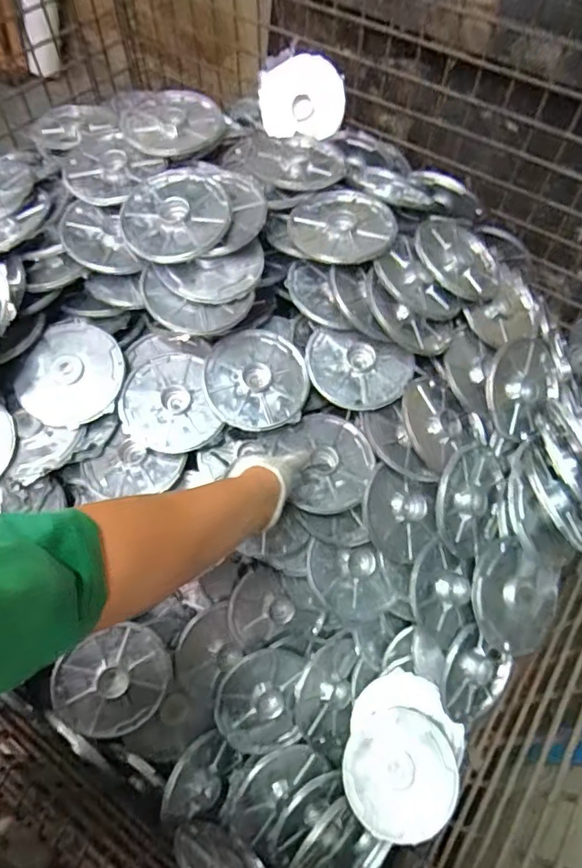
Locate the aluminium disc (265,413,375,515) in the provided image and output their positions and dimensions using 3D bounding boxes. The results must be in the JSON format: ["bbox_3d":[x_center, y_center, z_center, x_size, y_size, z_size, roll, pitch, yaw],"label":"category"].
[{"bbox_3d":[0.048,0.035,0.712,0.125,0.024,0.135,1,58,-1],"label":"aluminium disc"}]

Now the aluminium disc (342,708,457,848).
[{"bbox_3d":[0.134,0.421,0.664,0.136,0.007,0.135,-16,45,17],"label":"aluminium disc"}]

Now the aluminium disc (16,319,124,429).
[{"bbox_3d":[-0.282,-0.077,0.698,0.120,0.017,0.140,25,78,4],"label":"aluminium disc"}]

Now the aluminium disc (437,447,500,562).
[{"bbox_3d":[0.224,0.081,0.678,0.023,0.118,0.139,3,69,53],"label":"aluminium disc"}]

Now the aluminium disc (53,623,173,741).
[{"bbox_3d":[-0.226,0.317,0.685,0.141,0.014,0.126,-13,89,-19],"label":"aluminium disc"}]

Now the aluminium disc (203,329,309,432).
[{"bbox_3d":[-0.046,-0.073,0.716,0.136,0.014,0.136,2,73,-7],"label":"aluminium disc"}]

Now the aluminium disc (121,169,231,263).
[{"bbox_3d":[-0.147,-0.279,0.677,0.134,0.015,0.139,-2,67,6],"label":"aluminium disc"}]

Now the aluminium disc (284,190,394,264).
[{"bbox_3d":[0.069,-0.276,0.720,0.140,0.023,0.132,1,58,-1],"label":"aluminium disc"}]

